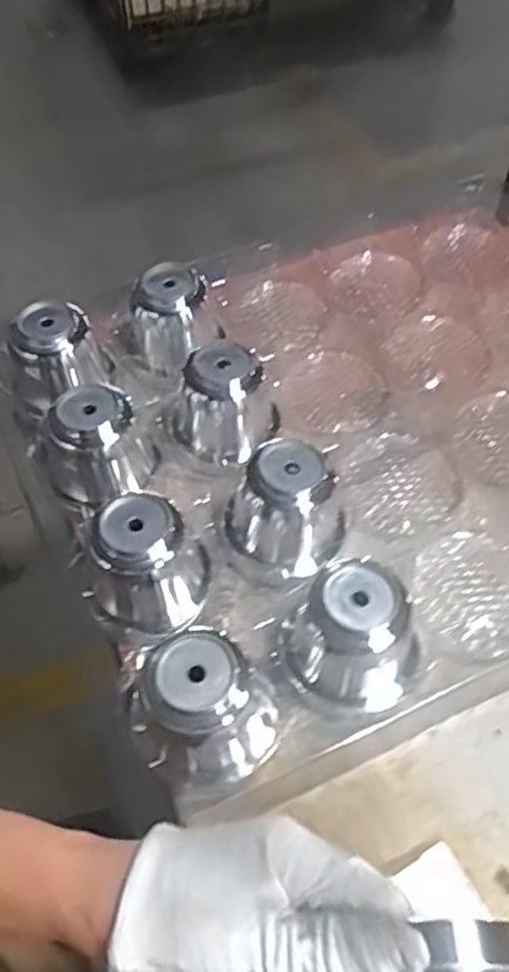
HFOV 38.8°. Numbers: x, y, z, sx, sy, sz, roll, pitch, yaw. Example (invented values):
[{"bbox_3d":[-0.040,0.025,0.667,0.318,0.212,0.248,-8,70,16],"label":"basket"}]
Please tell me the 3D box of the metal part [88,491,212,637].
[{"bbox_3d":[-0.069,0.050,0.485,0.068,0.078,0.072,1,55,-1],"label":"metal part"}]

